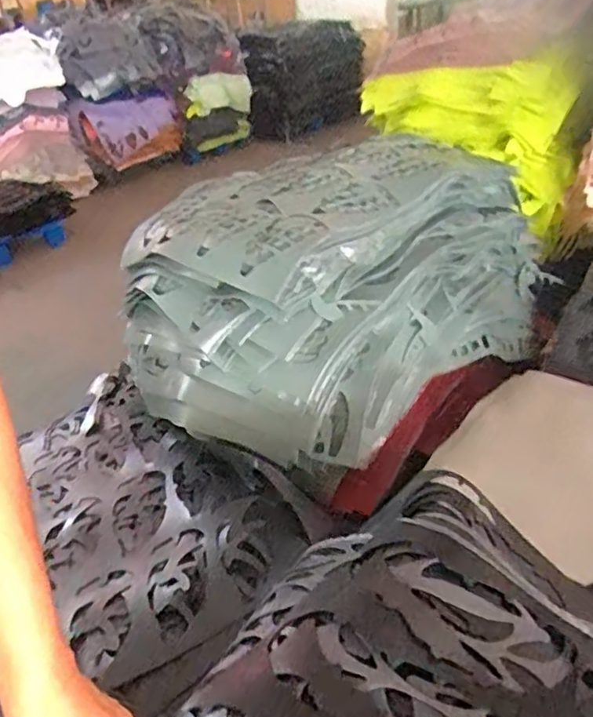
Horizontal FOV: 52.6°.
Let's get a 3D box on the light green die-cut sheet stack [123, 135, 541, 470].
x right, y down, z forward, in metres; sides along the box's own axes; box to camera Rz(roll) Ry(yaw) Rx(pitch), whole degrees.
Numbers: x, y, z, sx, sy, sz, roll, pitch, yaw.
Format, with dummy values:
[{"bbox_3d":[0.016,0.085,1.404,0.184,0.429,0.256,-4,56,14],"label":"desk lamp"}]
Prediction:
[{"bbox_3d":[0.116,-0.193,1.372,0.912,0.412,0.632,-31,39,-33],"label":"light green die-cut sheet stack"}]

